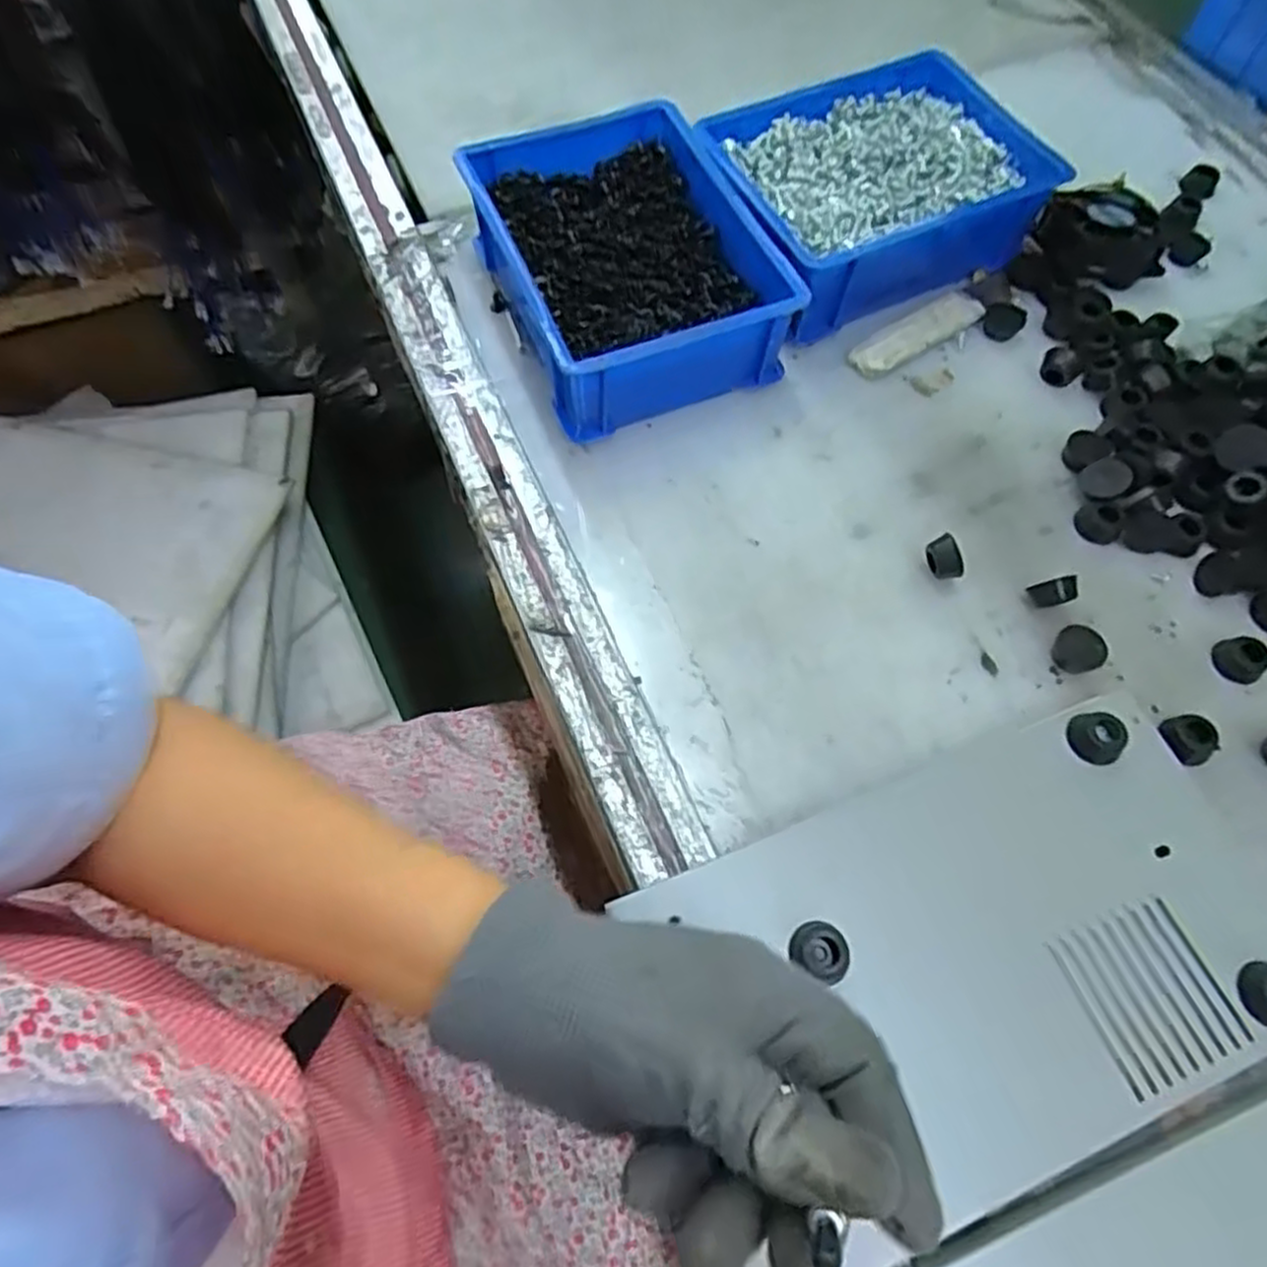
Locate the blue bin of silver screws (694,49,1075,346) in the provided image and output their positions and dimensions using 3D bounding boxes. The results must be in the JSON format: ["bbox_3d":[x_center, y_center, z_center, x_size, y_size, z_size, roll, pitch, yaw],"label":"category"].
[{"bbox_3d":[0.157,-0.291,0.512,0.202,0.063,0.150,-24,67,-11],"label":"blue bin of silver screws"}]

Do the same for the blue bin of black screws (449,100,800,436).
[{"bbox_3d":[-0.005,-0.225,0.476,0.146,0.064,0.195,-21,66,-9],"label":"blue bin of black screws"}]

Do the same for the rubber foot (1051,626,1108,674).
[{"bbox_3d":[0.228,0.009,0.400,0.019,0.015,0.024,-35,69,-15],"label":"rubber foot"}]

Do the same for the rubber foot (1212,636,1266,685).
[{"bbox_3d":[0.313,0.013,0.400,0.021,0.012,0.021,0,65,0],"label":"rubber foot"}]

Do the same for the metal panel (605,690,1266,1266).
[{"bbox_3d":[0.148,0.134,0.328,0.263,0.020,0.155,-19,66,-8],"label":"metal panel"}]

